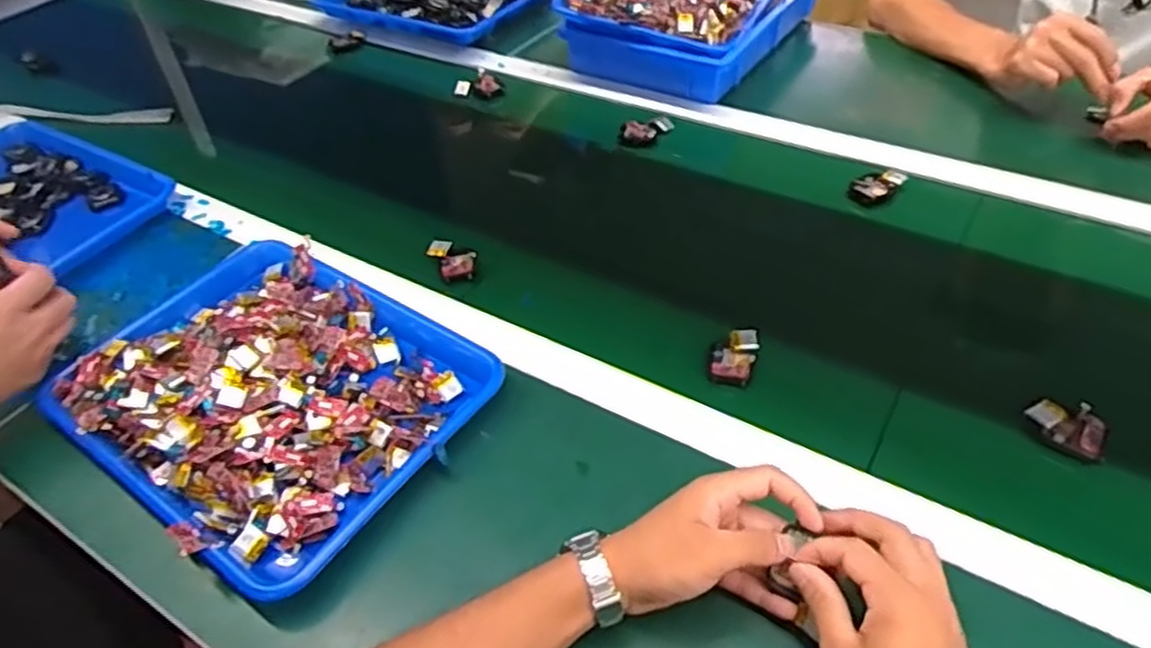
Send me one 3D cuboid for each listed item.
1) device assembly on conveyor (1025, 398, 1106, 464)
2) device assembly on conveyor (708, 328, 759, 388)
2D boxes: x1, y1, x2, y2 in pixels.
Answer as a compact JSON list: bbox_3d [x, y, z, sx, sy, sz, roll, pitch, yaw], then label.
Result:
[{"bbox_3d":[0.371,0.077,0.565,0.052,0.025,0.034,24,52,27],"label":"device assembly on conveyor"},{"bbox_3d":[0.134,0.026,0.630,0.036,0.016,0.054,15,48,19],"label":"device assembly on conveyor"}]

